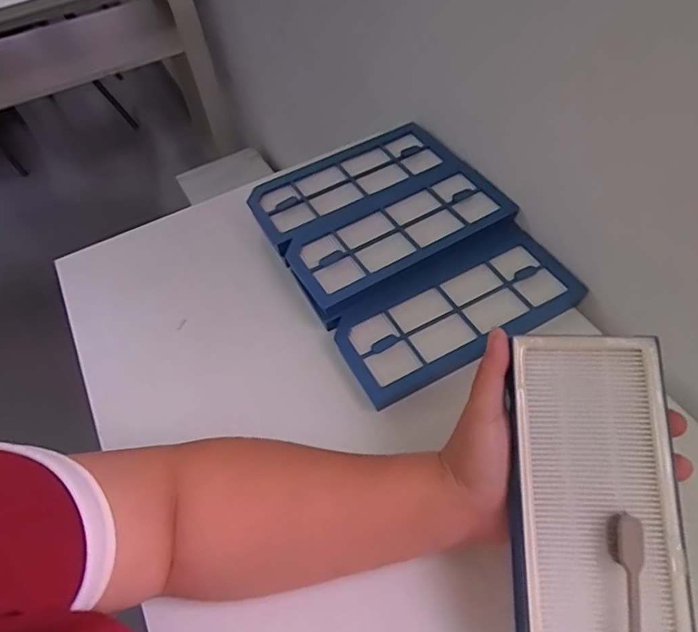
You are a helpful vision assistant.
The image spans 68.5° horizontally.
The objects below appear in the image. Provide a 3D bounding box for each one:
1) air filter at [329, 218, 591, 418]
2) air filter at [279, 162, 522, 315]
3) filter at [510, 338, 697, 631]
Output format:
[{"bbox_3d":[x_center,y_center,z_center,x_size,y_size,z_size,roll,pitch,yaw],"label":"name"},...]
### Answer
[{"bbox_3d":[0.092,-0.006,0.432,0.204,0.021,0.090,-27,55,-15],"label":"air filter"},{"bbox_3d":[0.048,-0.077,0.472,0.207,0.017,0.090,-26,55,-15],"label":"air filter"},{"bbox_3d":[0.134,0.110,0.274,0.089,0.017,0.196,3,76,7],"label":"filter"}]

